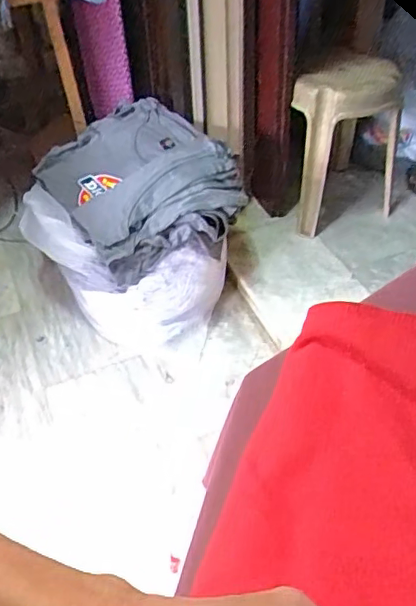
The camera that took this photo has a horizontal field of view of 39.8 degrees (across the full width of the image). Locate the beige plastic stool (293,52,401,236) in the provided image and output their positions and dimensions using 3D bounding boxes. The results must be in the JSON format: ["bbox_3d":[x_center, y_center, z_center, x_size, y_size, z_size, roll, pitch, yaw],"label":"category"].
[{"bbox_3d":[0.418,-0.476,1.769,0.335,0.444,0.341,0,46,4],"label":"beige plastic stool"}]

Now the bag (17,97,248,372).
[{"bbox_3d":[-0.208,-0.228,1.602,0.618,0.408,0.491,24,52,24],"label":"bag"}]

